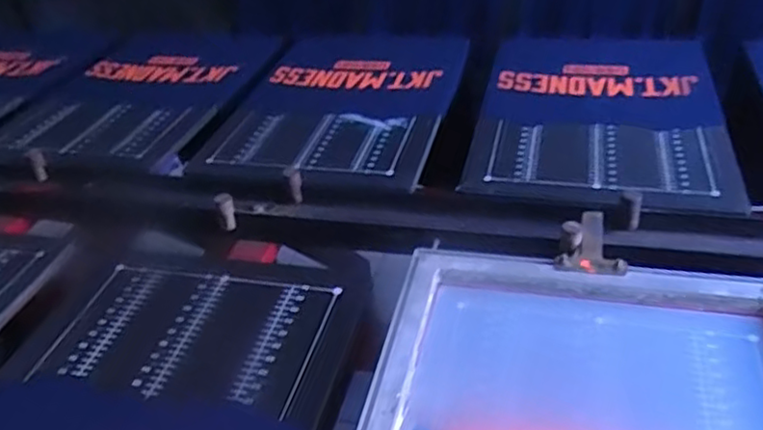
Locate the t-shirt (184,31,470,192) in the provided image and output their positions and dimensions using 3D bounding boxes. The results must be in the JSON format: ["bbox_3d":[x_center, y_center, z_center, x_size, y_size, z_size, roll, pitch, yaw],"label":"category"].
[{"bbox_3d":[-0.074,-0.225,1.284,0.401,0.034,0.593,5,40,15],"label":"t-shirt"}]

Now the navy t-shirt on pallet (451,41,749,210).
[{"bbox_3d":[0.368,-0.173,1.129,0.394,0.033,0.539,5,40,15],"label":"navy t-shirt on pallet"}]

